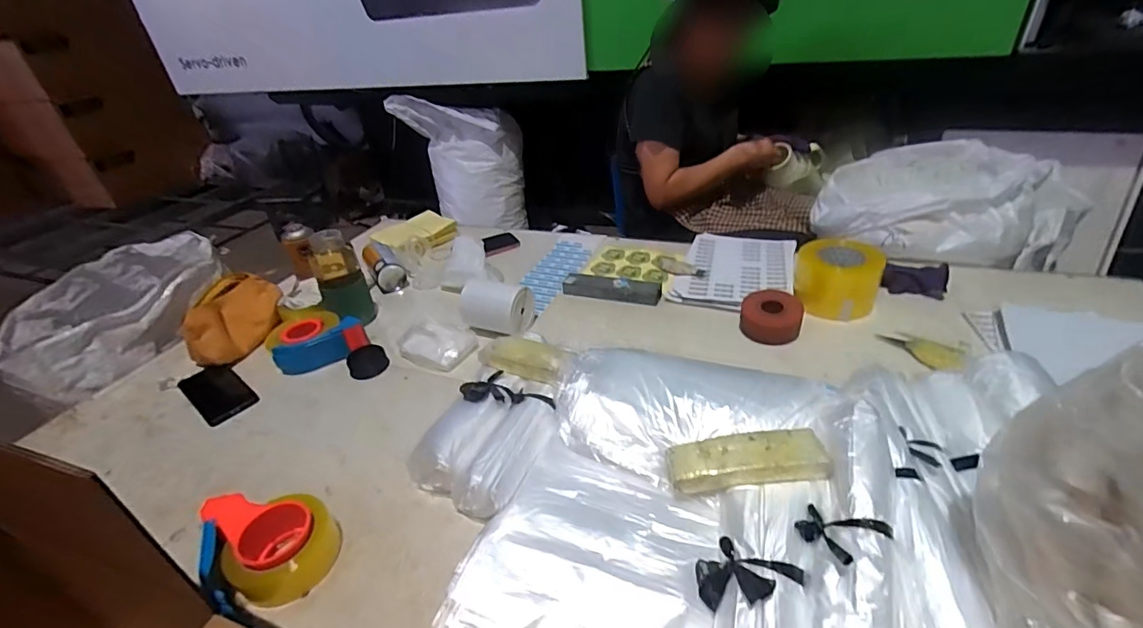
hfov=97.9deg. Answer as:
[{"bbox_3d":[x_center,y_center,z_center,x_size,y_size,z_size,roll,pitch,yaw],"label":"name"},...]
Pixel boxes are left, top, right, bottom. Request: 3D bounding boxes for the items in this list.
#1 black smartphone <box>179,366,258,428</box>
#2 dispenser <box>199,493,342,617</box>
[{"bbox_3d":[-0.619,0.136,0.869,0.160,0.014,0.080,20,42,34],"label":"black smartphone"},{"bbox_3d":[-0.352,0.266,0.589,0.126,0.066,0.138,-26,38,-26],"label":"dispenser"}]

